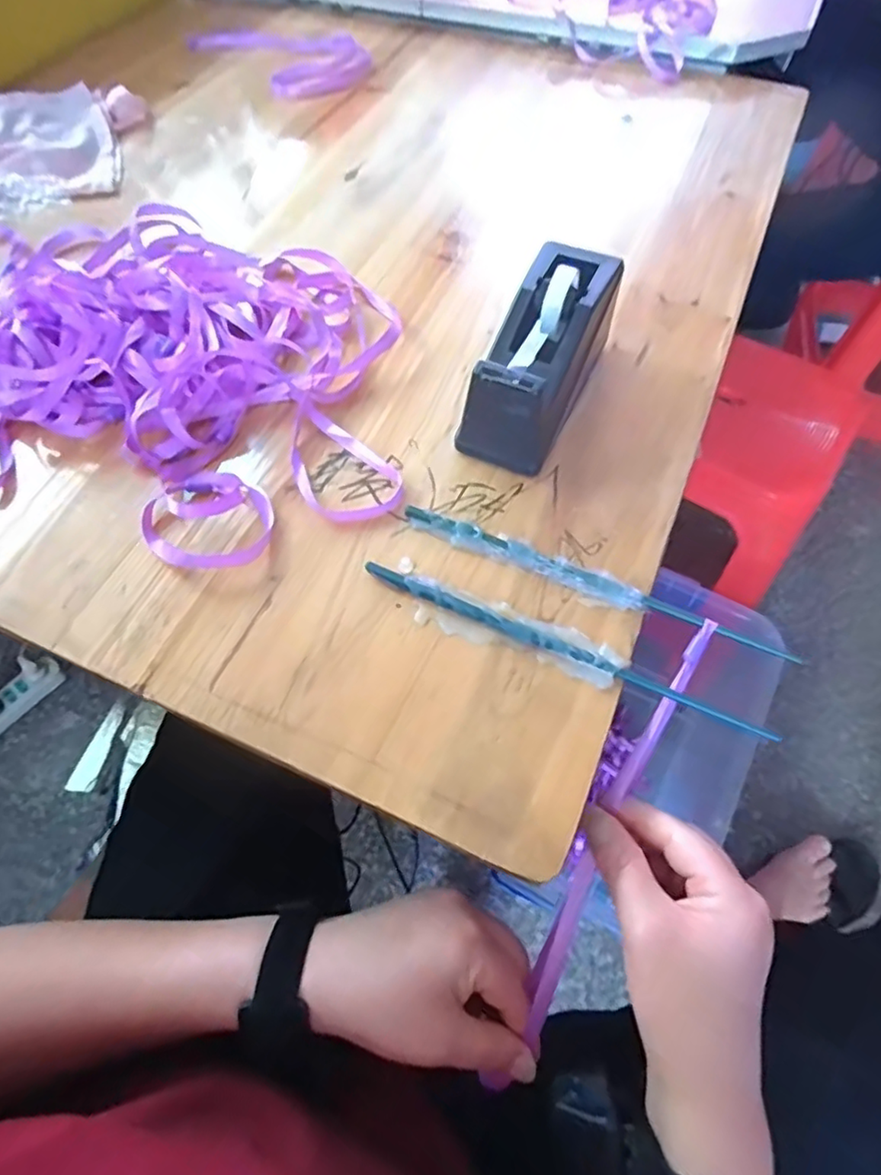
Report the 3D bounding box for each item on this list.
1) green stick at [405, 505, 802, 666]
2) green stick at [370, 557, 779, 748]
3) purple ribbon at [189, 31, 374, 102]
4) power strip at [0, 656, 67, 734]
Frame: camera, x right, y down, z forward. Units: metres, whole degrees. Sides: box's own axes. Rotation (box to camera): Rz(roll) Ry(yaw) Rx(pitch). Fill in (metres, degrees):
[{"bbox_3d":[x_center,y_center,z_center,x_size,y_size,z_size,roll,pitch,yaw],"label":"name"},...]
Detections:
[{"bbox_3d":[0.087,-0.005,0.350,0.234,0.009,0.009,22,63,12],"label":"green stick"},{"bbox_3d":[0.064,0.031,0.330,0.234,0.005,0.011,23,64,13],"label":"green stick"},{"bbox_3d":[-0.189,-0.648,0.720,0.132,0.018,0.230,-36,67,-18],"label":"purple ribbon"},{"bbox_3d":[-0.766,0.202,1.058,0.064,0.033,0.188,37,67,19],"label":"power strip"}]

